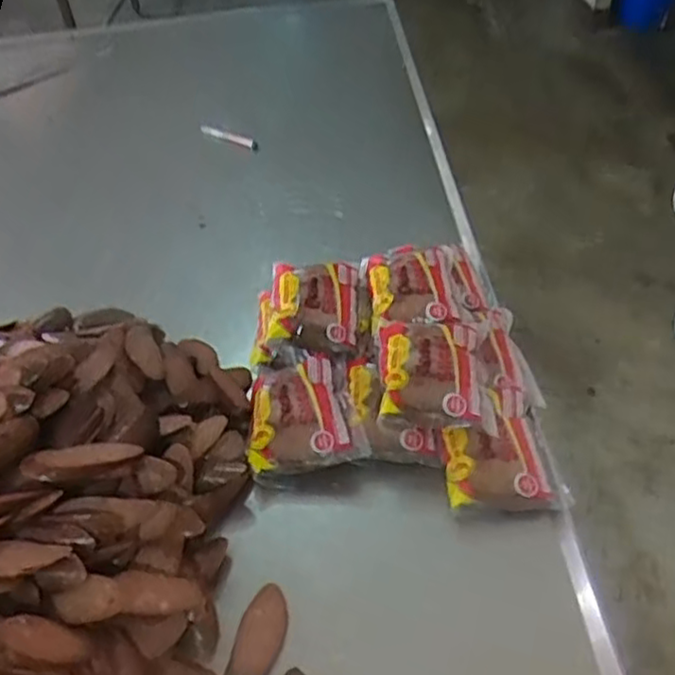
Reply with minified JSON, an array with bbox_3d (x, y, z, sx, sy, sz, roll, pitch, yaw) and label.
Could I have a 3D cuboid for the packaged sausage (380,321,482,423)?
[{"bbox_3d":[0.095,0.027,0.716,0.100,0.031,0.129,1,44,8],"label":"packaged sausage"}]

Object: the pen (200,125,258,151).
[{"bbox_3d":[-0.188,-0.352,1.214,0.133,0.018,0.018,24,52,28],"label":"pen"}]

